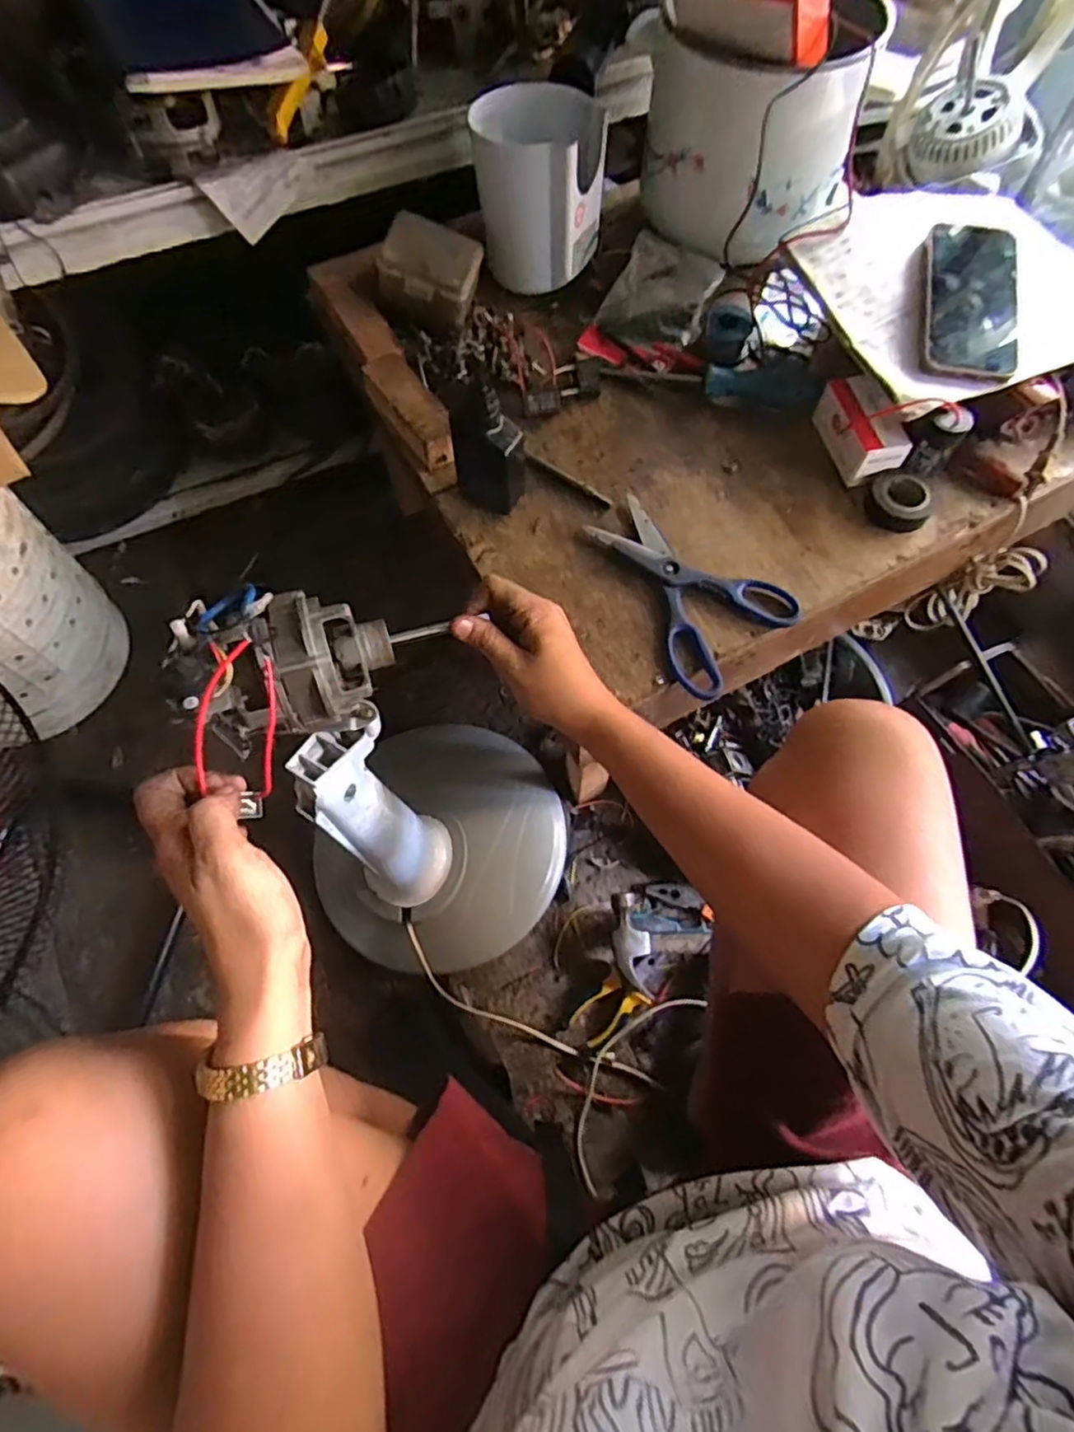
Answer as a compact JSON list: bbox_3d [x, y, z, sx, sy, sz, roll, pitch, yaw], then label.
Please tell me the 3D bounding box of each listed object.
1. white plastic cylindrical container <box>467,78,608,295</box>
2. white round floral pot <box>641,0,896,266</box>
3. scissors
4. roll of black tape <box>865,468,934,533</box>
[{"bbox_3d":[0.001,-0.519,0.653,0.127,0.126,0.097,4,66,1],"label":"white plastic cylindrical container"},{"bbox_3d":[0.229,-0.586,0.649,0.171,0.159,0.235,-39,72,-16],"label":"white round floral pot"},{"bbox_3d":[0.116,-0.111,0.562,0.122,0.014,0.186,-40,72,-16],"label":"scissors"},{"bbox_3d":[0.326,-0.192,0.589,0.056,0.027,0.047,41,72,16],"label":"roll of black tape"}]

